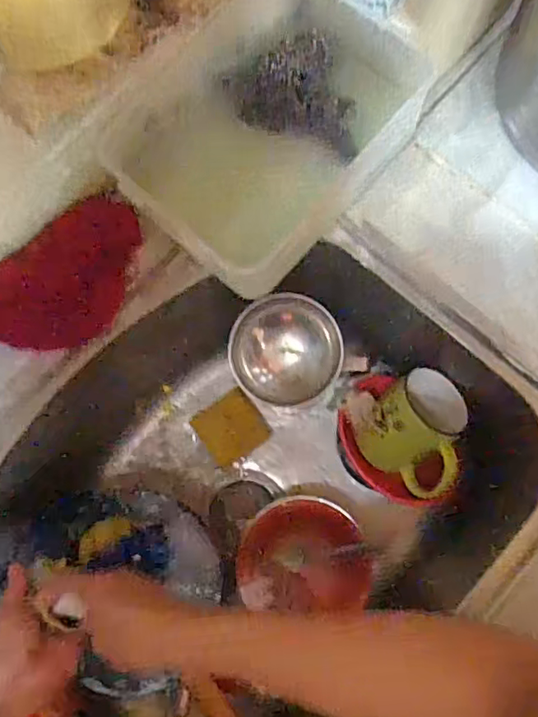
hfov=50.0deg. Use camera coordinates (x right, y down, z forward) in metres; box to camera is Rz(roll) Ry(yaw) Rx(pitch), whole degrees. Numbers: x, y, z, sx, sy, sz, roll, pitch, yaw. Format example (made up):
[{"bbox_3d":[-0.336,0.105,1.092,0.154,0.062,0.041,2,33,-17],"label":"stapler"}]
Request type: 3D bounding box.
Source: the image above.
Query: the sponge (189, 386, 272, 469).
[{"bbox_3d":[-0.047,0.087,0.731,0.078,0.016,0.074,-35,78,-6],"label":"sponge"}]

